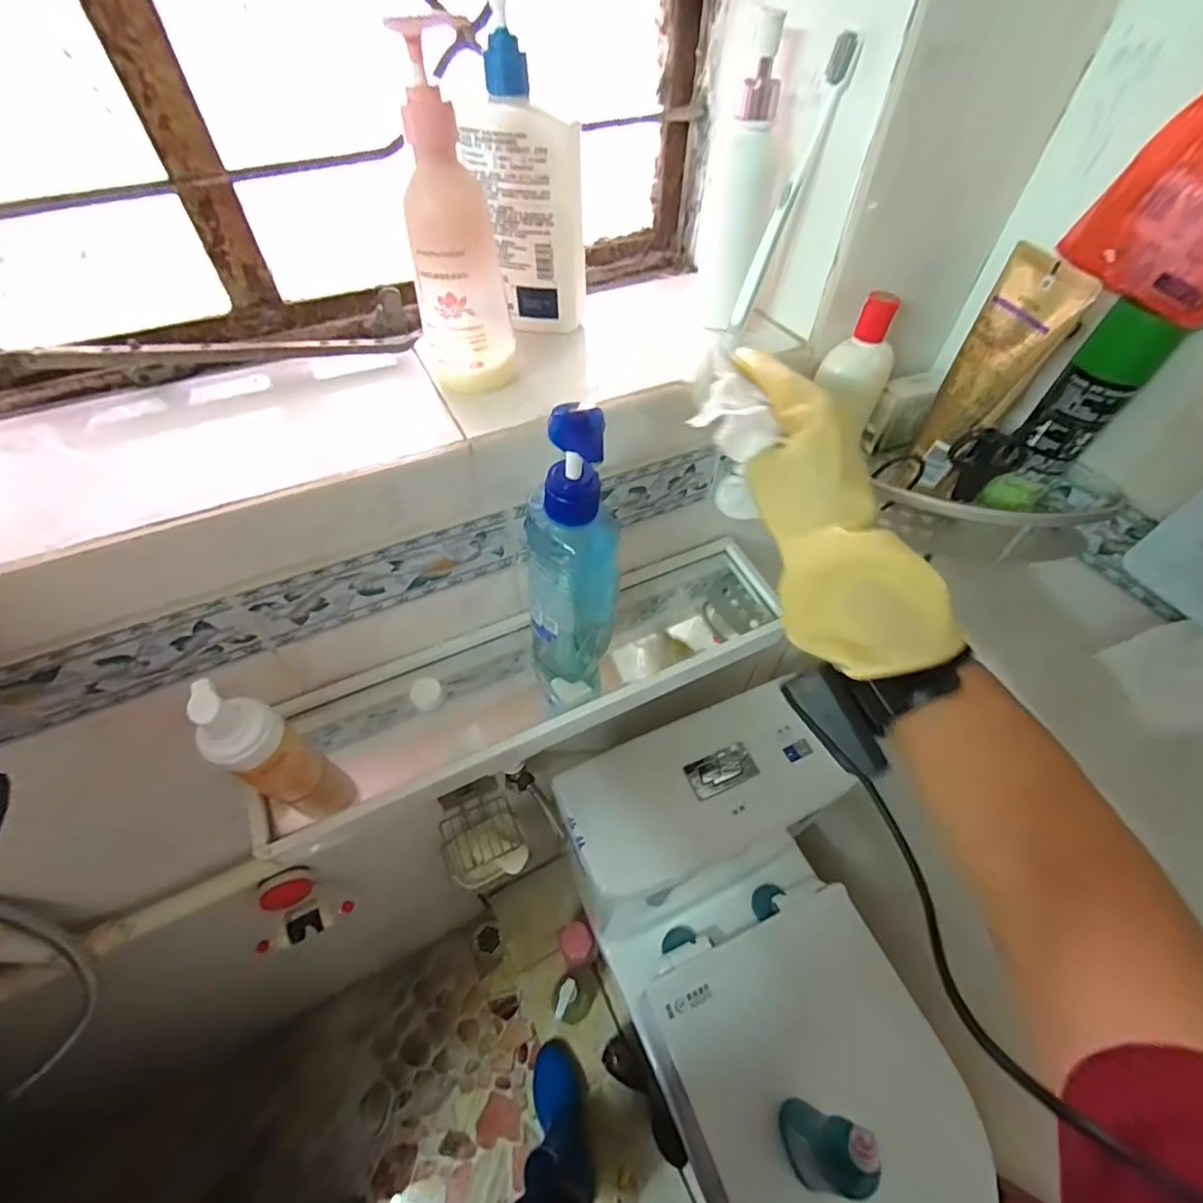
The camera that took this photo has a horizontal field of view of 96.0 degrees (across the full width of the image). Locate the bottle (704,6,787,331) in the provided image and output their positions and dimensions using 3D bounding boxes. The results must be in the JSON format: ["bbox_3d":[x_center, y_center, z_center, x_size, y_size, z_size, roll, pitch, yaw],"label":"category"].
[{"bbox_3d":[0.106,-0.300,0.400,0.039,0.174,0.034,13,53,9],"label":"bottle"}]

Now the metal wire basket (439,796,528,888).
[{"bbox_3d":[-0.175,0.357,0.801,0.119,0.083,0.094,-14,54,-12],"label":"metal wire basket"}]

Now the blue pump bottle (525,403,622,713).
[{"bbox_3d":[-0.023,-0.014,0.400,0.072,0.274,0.057,1,52,-1],"label":"blue pump bottle"}]

